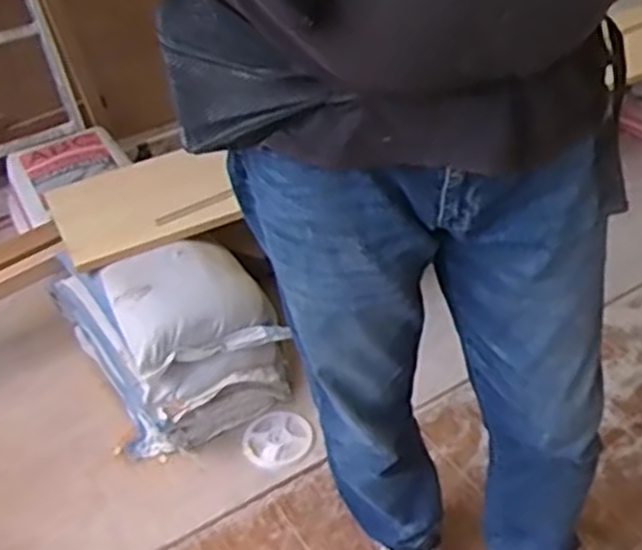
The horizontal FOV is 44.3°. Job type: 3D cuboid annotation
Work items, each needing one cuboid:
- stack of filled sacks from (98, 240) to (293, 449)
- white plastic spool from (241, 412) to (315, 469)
[{"bbox_3d":[-0.233,0.121,1.492,0.274,0.247,0.285,-20,39,-16],"label":"stack of filled sacks"},{"bbox_3d":[-0.080,0.299,1.442,0.125,0.009,0.122,-4,37,3],"label":"white plastic spool"}]

